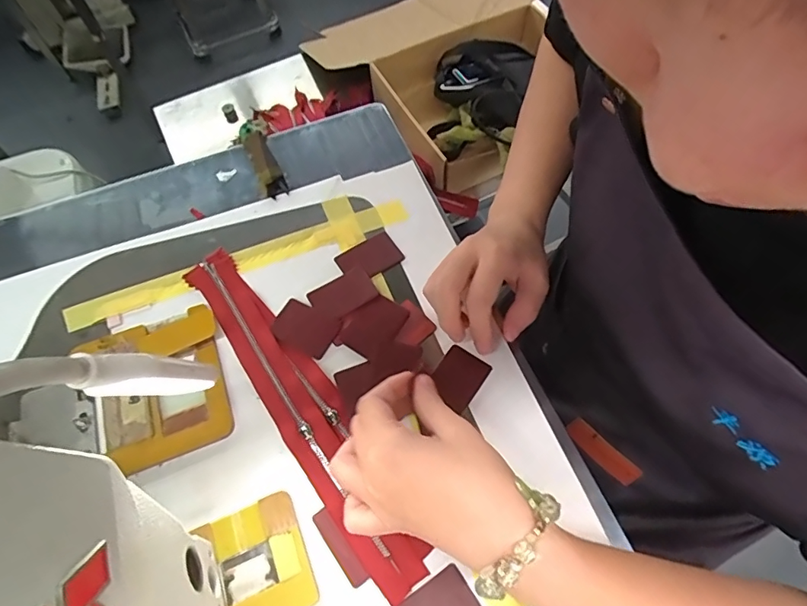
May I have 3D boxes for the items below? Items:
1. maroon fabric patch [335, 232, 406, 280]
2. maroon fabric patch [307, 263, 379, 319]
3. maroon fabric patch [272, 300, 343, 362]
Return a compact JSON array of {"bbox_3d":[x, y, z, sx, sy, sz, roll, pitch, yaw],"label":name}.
[{"bbox_3d":[-0.029,-0.039,0.424,0.051,0.004,0.036,-29,63,-12],"label":"maroon fabric patch"},{"bbox_3d":[-0.048,-0.007,0.405,0.050,0.004,0.036,-33,64,-14],"label":"maroon fabric patch"},{"bbox_3d":[-0.078,0.019,0.393,0.051,0.004,0.038,24,65,16],"label":"maroon fabric patch"}]

